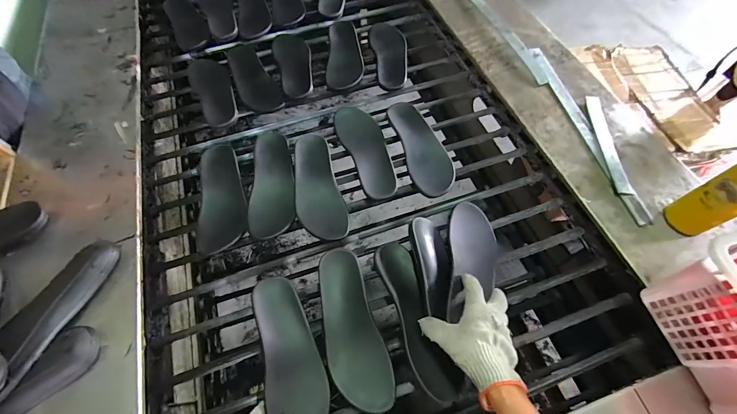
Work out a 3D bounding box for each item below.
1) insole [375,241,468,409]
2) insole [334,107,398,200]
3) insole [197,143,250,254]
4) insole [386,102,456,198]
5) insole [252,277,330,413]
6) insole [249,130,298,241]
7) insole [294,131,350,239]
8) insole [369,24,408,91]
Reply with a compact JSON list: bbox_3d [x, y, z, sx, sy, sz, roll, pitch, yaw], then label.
[{"bbox_3d":[0.075,0.178,0.520,0.062,0.048,0.244,-19,64,-8],"label":"insole"},{"bbox_3d":[-0.002,-0.126,0.683,0.084,0.009,0.240,-19,63,-9],"label":"insole"},{"bbox_3d":[-0.289,-0.023,0.651,0.088,0.031,0.239,-12,63,-5],"label":"insole"},{"bbox_3d":[0.113,-0.131,0.679,0.089,0.019,0.233,-15,62,-7],"label":"insole"},{"bbox_3d":[-0.119,0.222,0.485,0.080,0.050,0.235,-19,73,-9],"label":"insole"},{"bbox_3d":[-0.189,-0.051,0.648,0.081,0.028,0.226,-7,62,-3],"label":"insole"},{"bbox_3d":[-0.102,-0.045,0.640,0.087,0.024,0.234,-13,62,-6],"label":"insole"},{"bbox_3d":[0.054,-0.389,0.821,0.089,0.022,0.241,-3,61,0],"label":"insole"}]

